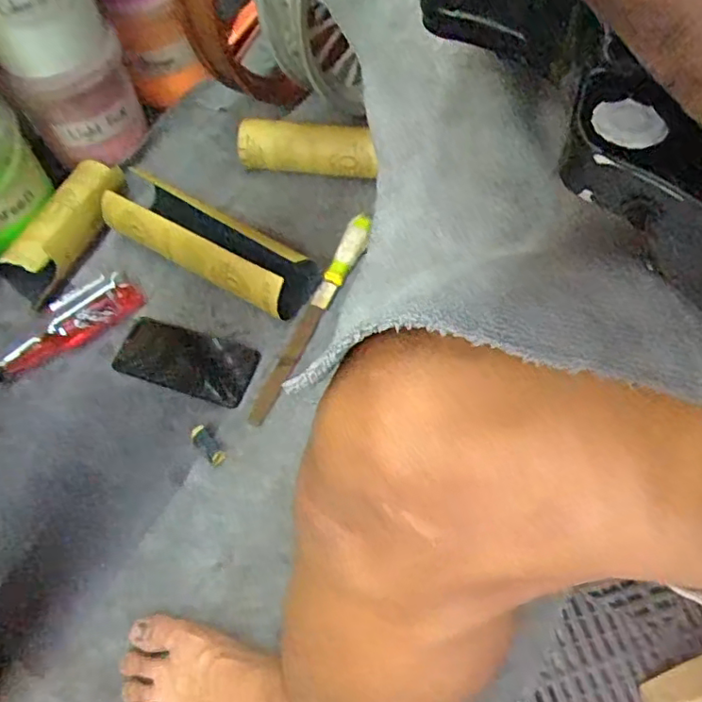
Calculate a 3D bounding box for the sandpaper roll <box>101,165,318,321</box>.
[{"bbox_3d":[-0.178,-0.138,0.753,0.300,0.076,0.093,30,66,16],"label":"sandpaper roll"}]

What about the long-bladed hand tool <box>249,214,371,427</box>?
[{"bbox_3d":[-0.045,-0.046,0.730,0.028,0.028,0.298,22,64,13],"label":"long-bladed hand tool"}]

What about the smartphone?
[{"bbox_3d":[-0.196,0.012,0.723,0.163,0.010,0.078,17,63,10],"label":"smartphone"}]

